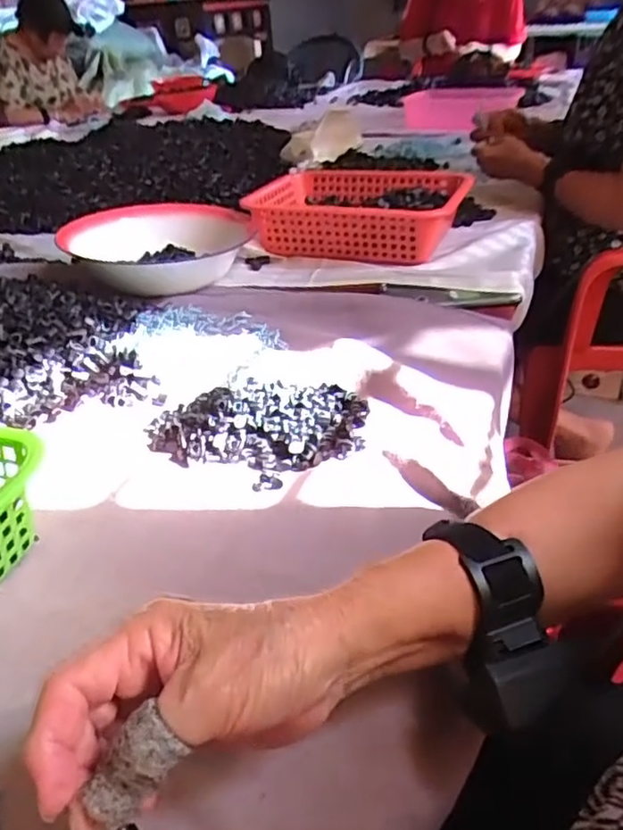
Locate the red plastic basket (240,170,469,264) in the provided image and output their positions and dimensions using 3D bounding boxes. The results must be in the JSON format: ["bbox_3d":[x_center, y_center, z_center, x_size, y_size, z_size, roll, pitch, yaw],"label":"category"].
[{"bbox_3d":[0.072,-0.307,0.957,0.308,0.075,0.253,9,36,20],"label":"red plastic basket"}]

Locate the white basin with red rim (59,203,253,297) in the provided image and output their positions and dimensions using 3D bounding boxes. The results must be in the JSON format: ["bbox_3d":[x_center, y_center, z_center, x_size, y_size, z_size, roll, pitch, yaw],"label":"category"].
[{"bbox_3d":[-0.191,-0.227,0.858,0.237,0.075,0.225,-4,33,3],"label":"white basin with red rim"}]

